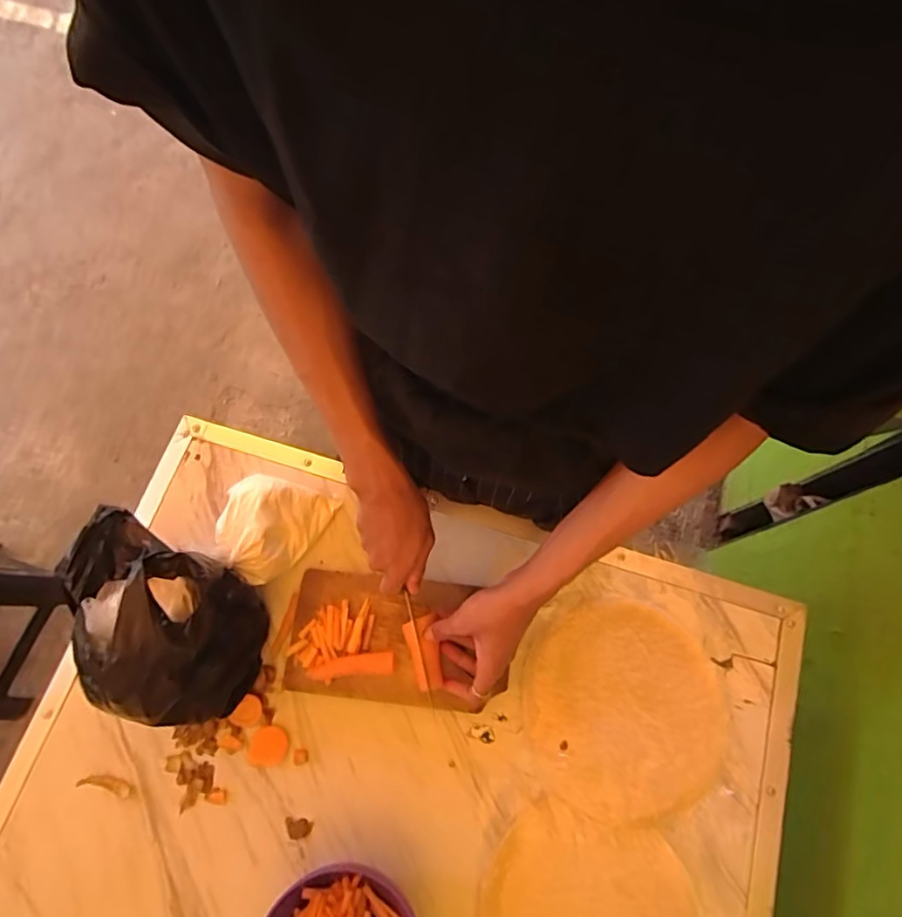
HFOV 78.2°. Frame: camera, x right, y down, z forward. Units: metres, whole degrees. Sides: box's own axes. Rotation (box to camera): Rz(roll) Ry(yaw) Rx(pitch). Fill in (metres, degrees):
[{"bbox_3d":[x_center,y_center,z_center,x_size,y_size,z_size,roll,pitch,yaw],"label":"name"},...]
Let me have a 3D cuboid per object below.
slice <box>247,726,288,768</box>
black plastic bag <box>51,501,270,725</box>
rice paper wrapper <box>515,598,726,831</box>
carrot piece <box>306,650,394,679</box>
[{"bbox_3d":[-0.195,0.308,0.593,0.040,0.005,0.039,10,72,4],"label":"slice"},{"bbox_3d":[-0.295,0.161,0.559,0.185,0.185,0.152,20,73,7],"label":"black plastic bag"},{"bbox_3d":[0.186,0.271,0.604,0.215,0.006,0.214,21,73,7],"label":"rice paper wrapper"},{"bbox_3d":[-0.107,0.222,0.593,0.094,0.006,0.021,-10,74,6],"label":"carrot piece"}]

